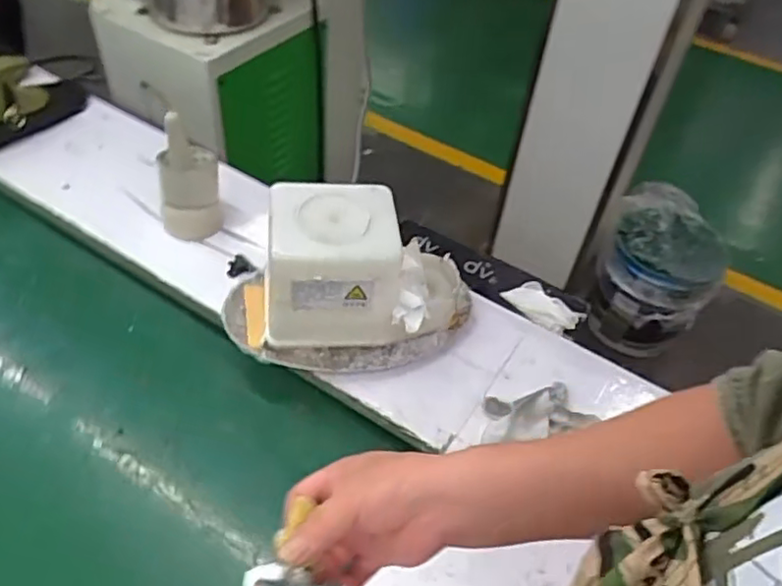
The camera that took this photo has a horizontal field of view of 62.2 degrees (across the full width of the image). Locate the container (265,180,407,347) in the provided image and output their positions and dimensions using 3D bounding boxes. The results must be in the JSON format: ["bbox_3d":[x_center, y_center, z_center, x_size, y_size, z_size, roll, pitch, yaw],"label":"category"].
[{"bbox_3d":[-0.065,-0.024,0.809,0.177,0.186,0.124,-3,48,-9],"label":"container"}]

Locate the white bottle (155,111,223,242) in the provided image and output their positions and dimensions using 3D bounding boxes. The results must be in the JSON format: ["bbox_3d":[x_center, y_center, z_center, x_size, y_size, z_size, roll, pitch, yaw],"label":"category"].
[{"bbox_3d":[-0.293,-0.165,0.931,0.089,0.171,0.070,-10,49,-15],"label":"white bottle"}]

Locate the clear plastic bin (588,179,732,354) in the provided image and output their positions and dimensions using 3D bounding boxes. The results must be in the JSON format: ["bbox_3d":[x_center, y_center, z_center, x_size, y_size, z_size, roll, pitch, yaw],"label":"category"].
[{"bbox_3d":[0.691,-0.041,1.729,0.289,0.392,0.321,23,49,15],"label":"clear plastic bin"}]

